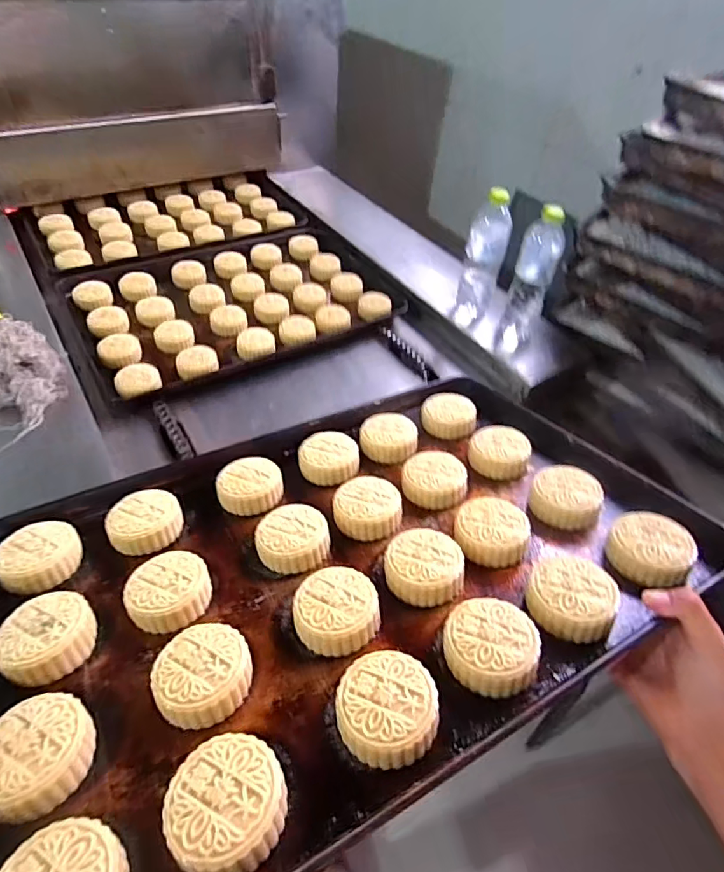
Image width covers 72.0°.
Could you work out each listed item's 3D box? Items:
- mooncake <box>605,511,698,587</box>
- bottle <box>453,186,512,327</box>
[{"bbox_3d":[0.253,0.099,0.439,0.065,0.026,0.065,-3,40,3],"label":"mooncake"},{"bbox_3d":[0.220,-0.320,0.904,0.065,0.243,0.077,15,52,12],"label":"bottle"}]

